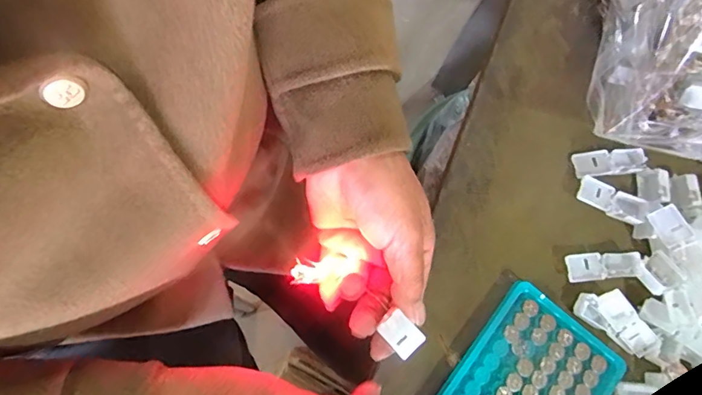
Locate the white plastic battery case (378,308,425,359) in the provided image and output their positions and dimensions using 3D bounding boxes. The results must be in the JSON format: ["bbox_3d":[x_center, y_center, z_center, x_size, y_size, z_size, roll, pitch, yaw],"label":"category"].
[{"bbox_3d":[0.030,0.083,0.277,0.019,0.009,0.026,-42,98,-2],"label":"white plastic battery case"}]

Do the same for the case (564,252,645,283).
[{"bbox_3d":[0.183,0.050,0.333,0.054,0.012,0.020,-6,79,-6],"label":"case"}]

